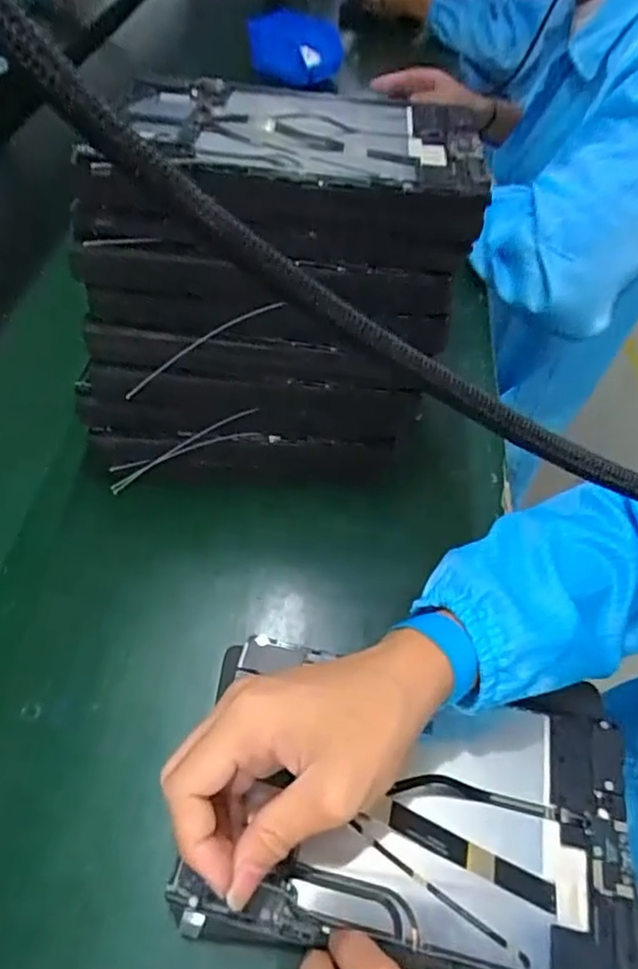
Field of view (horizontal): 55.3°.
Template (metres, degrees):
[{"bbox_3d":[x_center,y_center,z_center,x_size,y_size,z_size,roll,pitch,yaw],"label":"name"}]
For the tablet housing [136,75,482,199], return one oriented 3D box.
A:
[{"bbox_3d":[-0.009,-0.234,0.399,0.232,0.009,0.149,4,51,-1],"label":"tablet housing"}]

